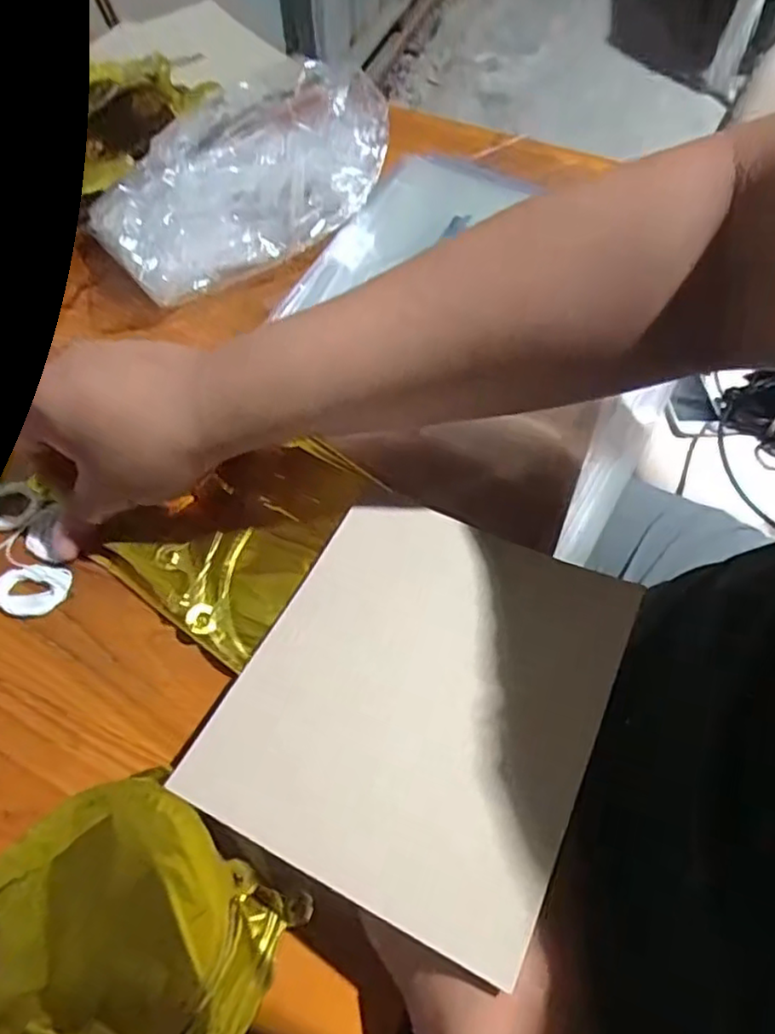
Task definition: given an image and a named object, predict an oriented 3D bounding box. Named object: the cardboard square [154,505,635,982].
[{"bbox_3d":[0.016,0.080,0.317,0.165,0.009,0.188,19,56,21],"label":"cardboard square"}]

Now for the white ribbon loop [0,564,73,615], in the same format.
[{"bbox_3d":[-0.199,0.041,0.366,0.041,0.004,0.028,-7,61,-3],"label":"white ribbon loop"}]

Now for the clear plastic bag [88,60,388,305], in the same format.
[{"bbox_3d":[-0.104,-0.241,0.463,0.204,0.086,0.104,-26,64,-13],"label":"clear plastic bag"}]

